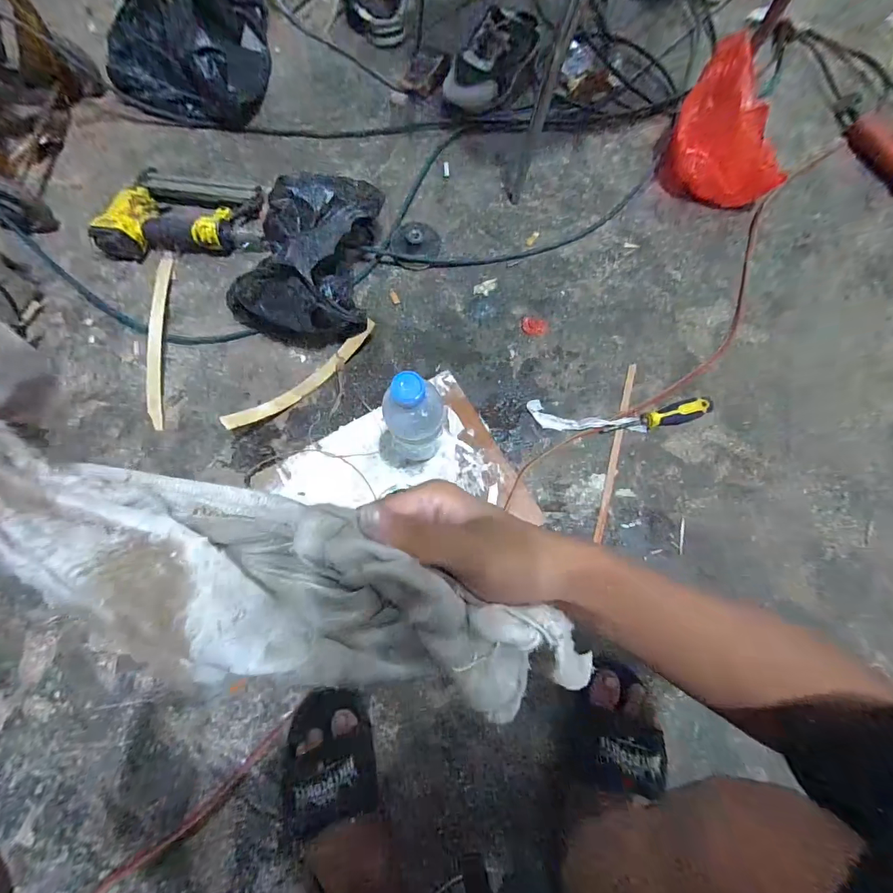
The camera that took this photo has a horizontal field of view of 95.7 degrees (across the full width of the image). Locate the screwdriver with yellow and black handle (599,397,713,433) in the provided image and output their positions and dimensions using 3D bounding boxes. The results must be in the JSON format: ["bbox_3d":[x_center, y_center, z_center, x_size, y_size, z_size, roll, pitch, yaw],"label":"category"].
[{"bbox_3d":[0.325,-0.042,0.610,0.173,0.029,0.034,-18,77,-5],"label":"screwdriver with yellow and black handle"}]

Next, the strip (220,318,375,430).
[{"bbox_3d":[-0.210,-0.105,0.605,0.251,0.059,0.022,-42,80,-10],"label":"strip"}]

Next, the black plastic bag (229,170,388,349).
[{"bbox_3d":[-0.217,-0.296,0.622,0.204,0.118,0.258,5,76,1],"label":"black plastic bag"}]

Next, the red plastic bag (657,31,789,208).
[{"bbox_3d":[0.489,-0.524,0.676,0.205,0.152,0.151,31,78,7],"label":"red plastic bag"}]

